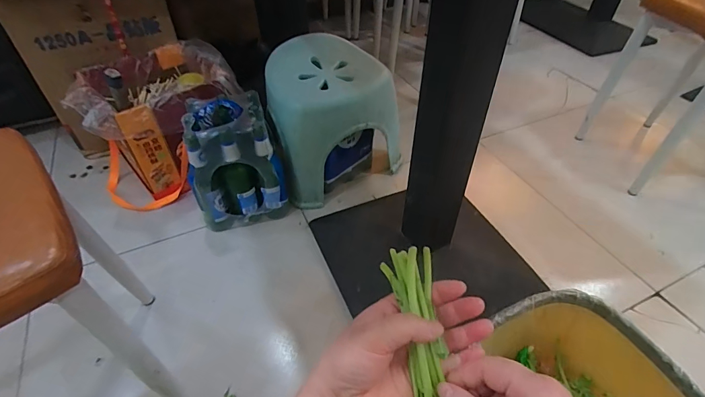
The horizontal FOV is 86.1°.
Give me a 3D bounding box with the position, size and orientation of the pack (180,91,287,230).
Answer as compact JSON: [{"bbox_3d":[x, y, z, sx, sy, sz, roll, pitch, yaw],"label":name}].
[{"bbox_3d":[-0.274,-0.091,0.905,0.192,0.258,0.197,-10,46,-9],"label":"pack"}]

